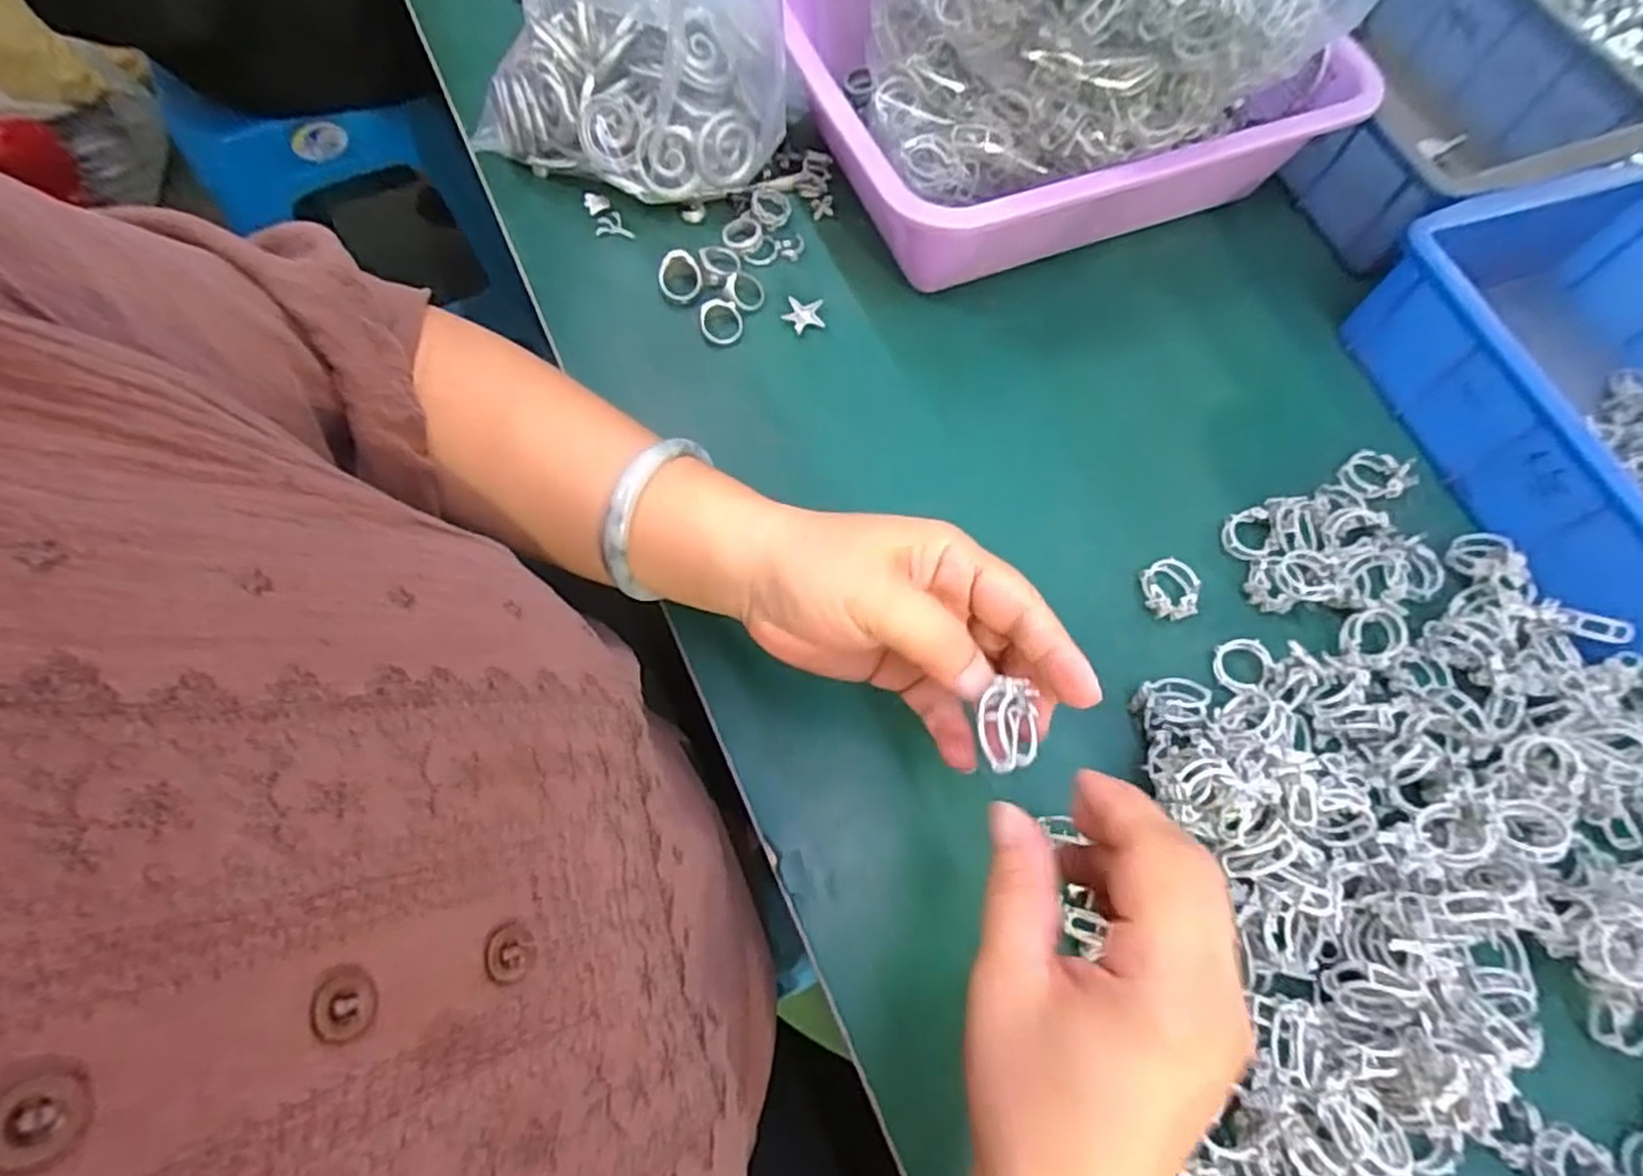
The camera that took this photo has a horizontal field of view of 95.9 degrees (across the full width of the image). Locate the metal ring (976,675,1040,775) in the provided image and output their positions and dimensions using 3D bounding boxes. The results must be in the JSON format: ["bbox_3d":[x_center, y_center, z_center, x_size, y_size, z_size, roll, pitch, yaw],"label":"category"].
[{"bbox_3d":[0.063,0.047,0.250,0.022,0.023,0.030,3,69,3],"label":"metal ring"}]

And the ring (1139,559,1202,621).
[{"bbox_3d":[0.171,0.000,0.367,0.024,0.013,0.030,13,69,3],"label":"ring"}]

